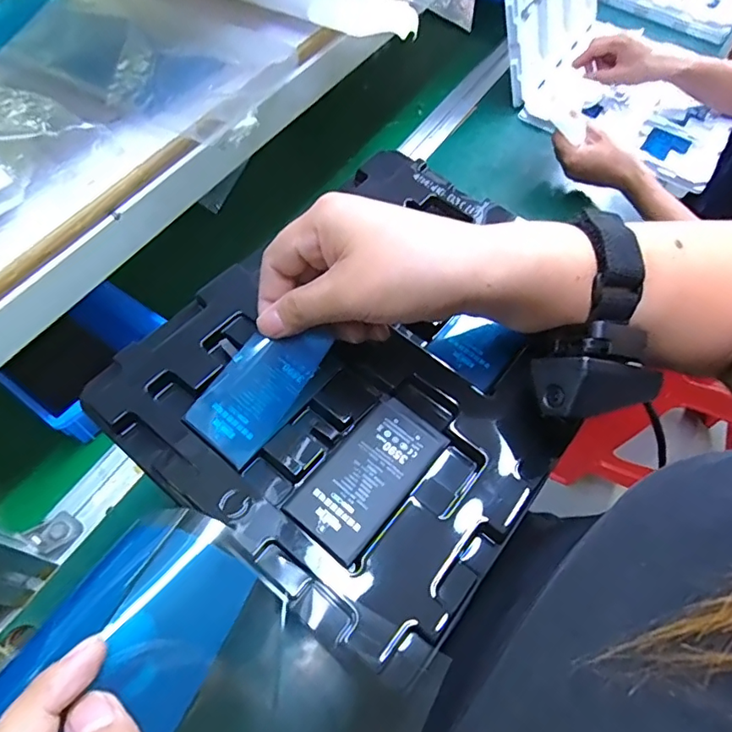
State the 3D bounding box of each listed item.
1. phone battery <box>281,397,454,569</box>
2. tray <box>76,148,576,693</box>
[{"bbox_3d":[0.002,0.055,0.269,0.043,0.007,0.085,37,65,17],"label":"phone battery"},{"bbox_3d":[0.015,-0.005,0.307,0.222,0.035,0.272,34,64,15],"label":"tray"}]

